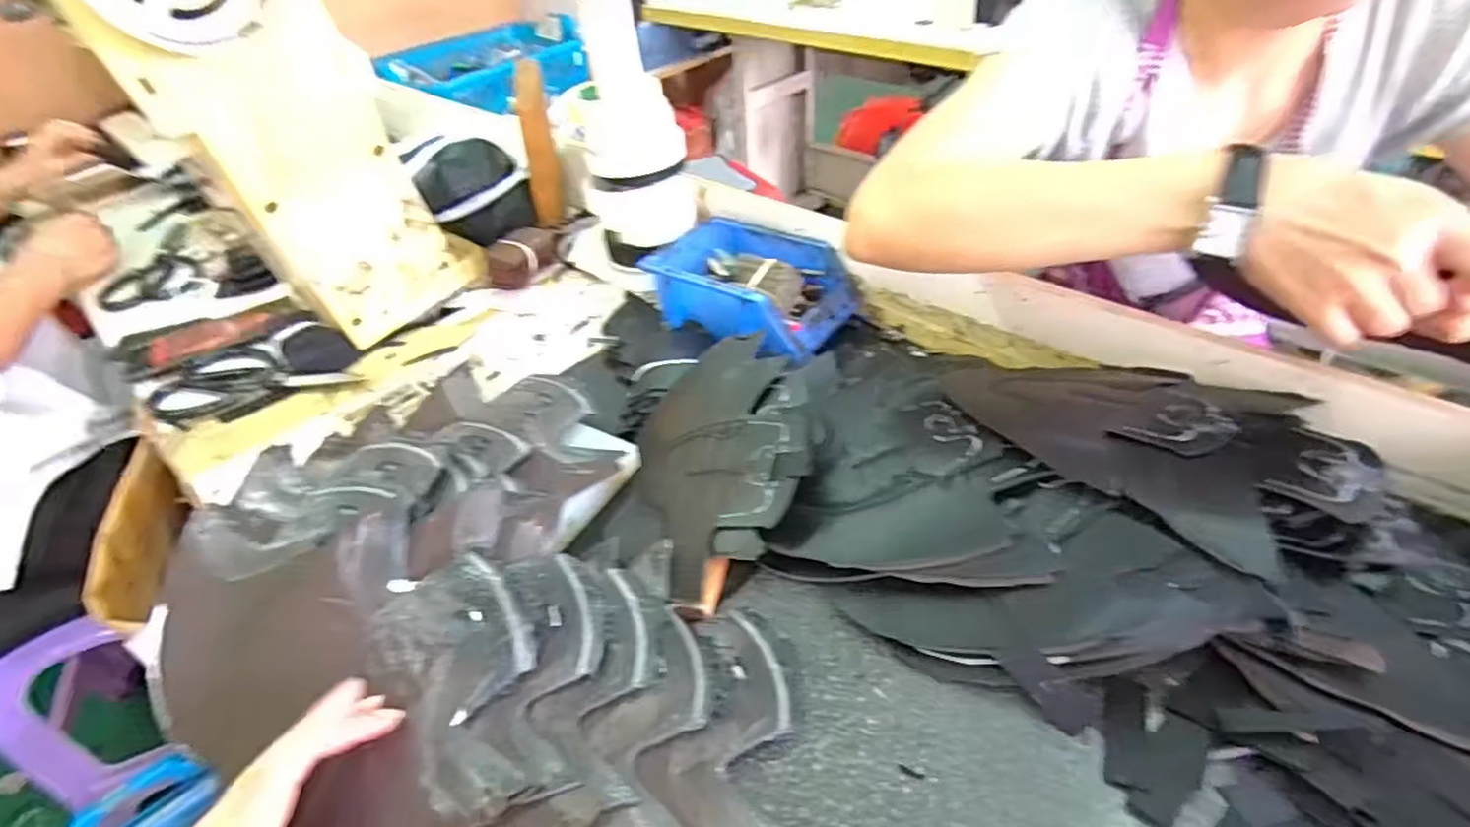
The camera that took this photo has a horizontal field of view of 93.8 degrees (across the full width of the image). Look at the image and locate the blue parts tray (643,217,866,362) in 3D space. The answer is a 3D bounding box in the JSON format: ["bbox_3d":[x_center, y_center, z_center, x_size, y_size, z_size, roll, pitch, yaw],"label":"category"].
[{"bbox_3d":[0.014,-0.123,0.663,0.185,0.059,0.135,25,50,32],"label":"blue parts tray"}]

